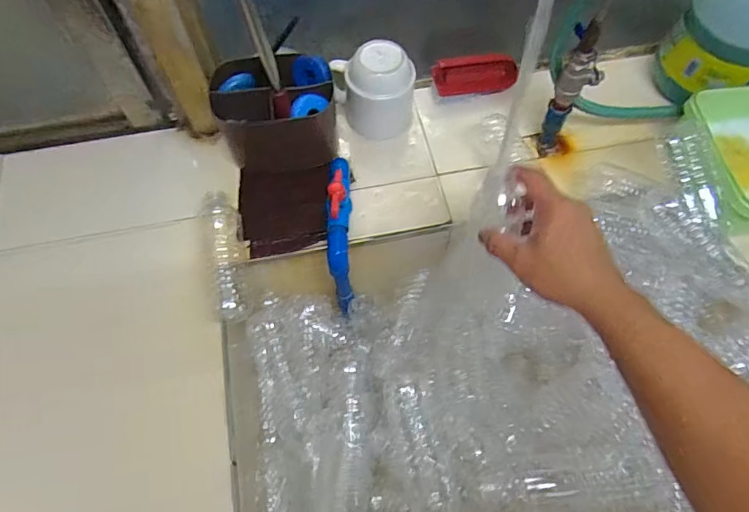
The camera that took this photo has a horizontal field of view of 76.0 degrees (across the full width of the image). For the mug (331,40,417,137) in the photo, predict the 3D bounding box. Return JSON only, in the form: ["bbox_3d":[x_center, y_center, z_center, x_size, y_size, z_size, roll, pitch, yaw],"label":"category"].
[{"bbox_3d":[0.001,-0.223,0.660,0.112,0.122,0.081,-8,64,-4],"label":"mug"}]

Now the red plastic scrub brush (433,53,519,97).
[{"bbox_3d":[0.151,-0.269,0.716,0.129,0.045,0.041,-3,63,-2],"label":"red plastic scrub brush"}]

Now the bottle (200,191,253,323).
[{"bbox_3d":[-0.187,0.000,0.599,0.051,0.060,0.165,-15,64,-8],"label":"bottle"}]

